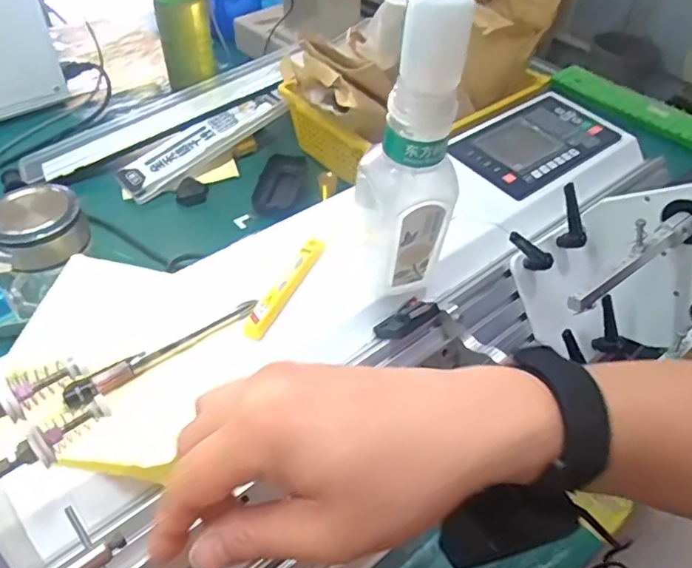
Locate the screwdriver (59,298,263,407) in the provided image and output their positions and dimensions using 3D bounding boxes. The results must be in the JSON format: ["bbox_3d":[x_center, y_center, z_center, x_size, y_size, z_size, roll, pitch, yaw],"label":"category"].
[{"bbox_3d":[-0.118,0.046,0.376,0.130,0.018,0.013,-28,54,-26],"label":"screwdriver"}]

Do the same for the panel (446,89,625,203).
[{"bbox_3d":[0.188,-0.143,0.569,0.172,0.012,0.094,-32,55,-29],"label":"panel"}]

